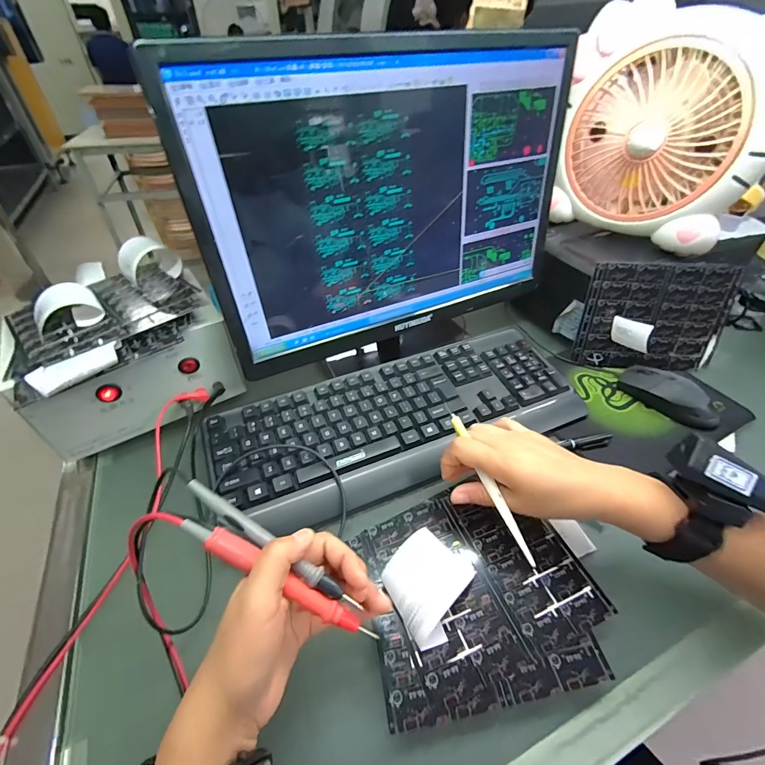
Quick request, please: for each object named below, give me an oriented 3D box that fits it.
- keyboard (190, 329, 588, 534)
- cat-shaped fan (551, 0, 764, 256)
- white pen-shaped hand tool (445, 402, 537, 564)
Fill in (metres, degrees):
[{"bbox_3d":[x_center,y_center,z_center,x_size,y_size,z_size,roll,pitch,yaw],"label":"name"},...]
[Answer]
[{"bbox_3d":[0.025,0.042,0.446,0.428,0.039,0.150,-17,46,-18],"label":"keyboard"},{"bbox_3d":[0.359,-0.330,0.501,0.258,0.233,0.105,24,48,22],"label":"cat-shaped fan"},{"bbox_3d":[0.091,0.083,0.331,0.010,0.006,0.149,-16,62,-17],"label":"white pen-shaped hand tool"}]

